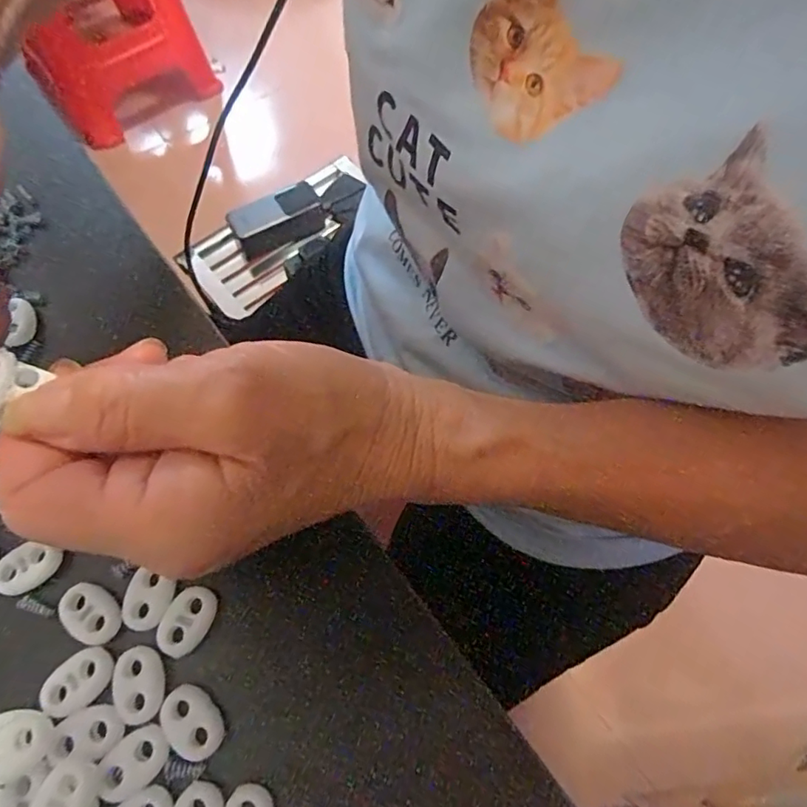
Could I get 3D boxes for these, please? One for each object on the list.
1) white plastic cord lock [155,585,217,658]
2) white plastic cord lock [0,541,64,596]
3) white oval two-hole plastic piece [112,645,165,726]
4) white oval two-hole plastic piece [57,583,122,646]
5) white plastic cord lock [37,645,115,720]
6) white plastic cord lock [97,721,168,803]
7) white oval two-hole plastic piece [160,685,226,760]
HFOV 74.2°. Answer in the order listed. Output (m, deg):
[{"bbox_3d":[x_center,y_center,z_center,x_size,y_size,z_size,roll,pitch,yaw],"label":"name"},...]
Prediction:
[{"bbox_3d":[-0.073,0.073,0.180,0.015,0.004,0.022,23,69,8],"label":"white plastic cord lock"},{"bbox_3d":[-0.132,0.058,0.187,0.022,0.006,0.014,-40,73,-16],"label":"white plastic cord lock"},{"bbox_3d":[-0.086,0.091,0.173,0.014,0.004,0.022,-14,68,-7],"label":"white oval two-hole plastic piece"},{"bbox_3d":[-0.106,0.071,0.181,0.021,0.004,0.015,39,72,14],"label":"white oval two-hole plastic piece"},{"bbox_3d":[-0.106,0.090,0.173,0.015,0.004,0.022,39,72,14],"label":"white plastic cord lock"},{"bbox_3d":[-0.083,0.110,0.164,0.016,0.004,0.022,38,71,13],"label":"white plastic cord lock"},{"bbox_3d":[-0.067,0.101,0.169,0.015,0.004,0.022,-39,73,-16],"label":"white oval two-hole plastic piece"}]

